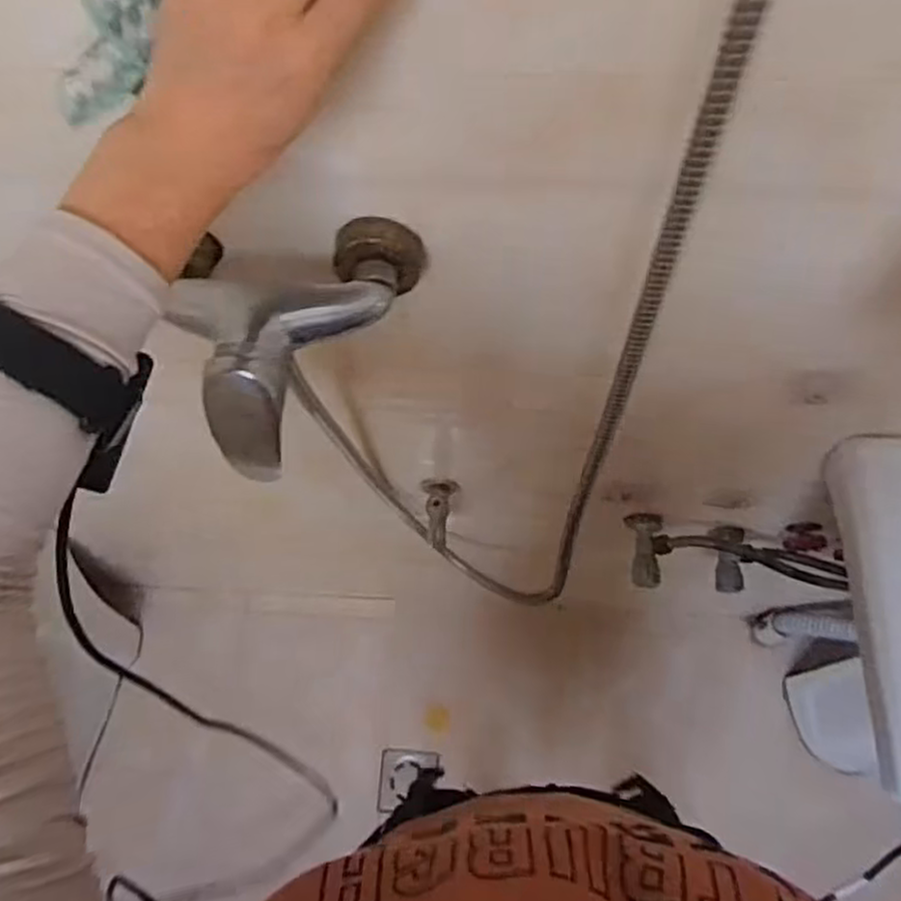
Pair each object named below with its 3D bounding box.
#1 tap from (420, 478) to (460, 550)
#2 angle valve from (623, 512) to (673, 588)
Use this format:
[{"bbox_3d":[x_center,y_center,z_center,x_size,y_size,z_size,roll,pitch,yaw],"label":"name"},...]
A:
[{"bbox_3d":[-0.012,0.062,0.912,0.047,0.057,0.086,-2,65,1],"label":"tap"},{"bbox_3d":[0.255,0.128,0.973,0.050,0.042,0.093,0,84,2],"label":"angle valve"}]

